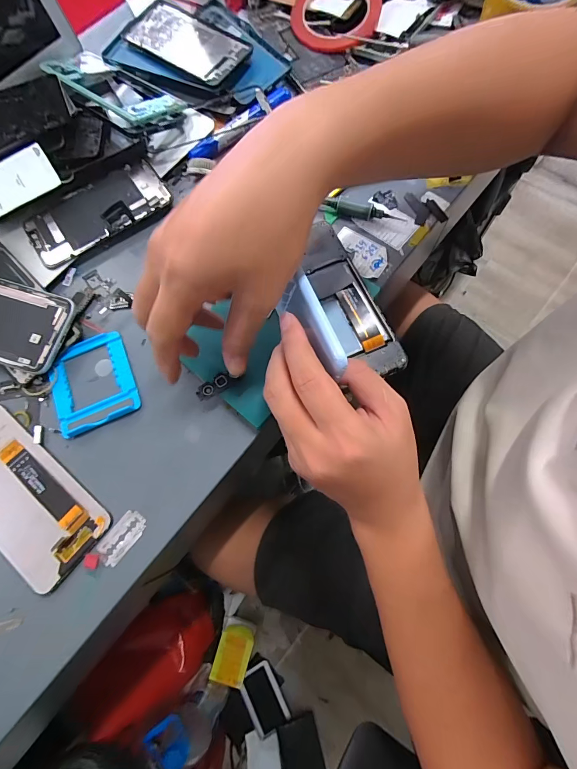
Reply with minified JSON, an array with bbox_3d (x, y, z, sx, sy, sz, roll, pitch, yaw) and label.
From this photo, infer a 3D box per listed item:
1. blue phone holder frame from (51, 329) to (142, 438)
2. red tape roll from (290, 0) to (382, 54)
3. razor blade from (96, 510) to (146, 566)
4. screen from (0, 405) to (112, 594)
[{"bbox_3d":[-0.176,-0.003,0.309,0.070,0.011,0.084,-22,72,-4],"label":"blue phone holder frame"},{"bbox_3d":[0.056,-0.457,0.424,0.109,0.024,0.114,-1,71,3],"label":"red tape roll"},{"bbox_3d":[-0.131,0.120,0.272,0.022,0.004,0.039,37,77,14],"label":"razor blade"},{"bbox_3d":[-0.221,0.088,0.281,0.154,0.007,0.072,37,72,13],"label":"screen"}]

